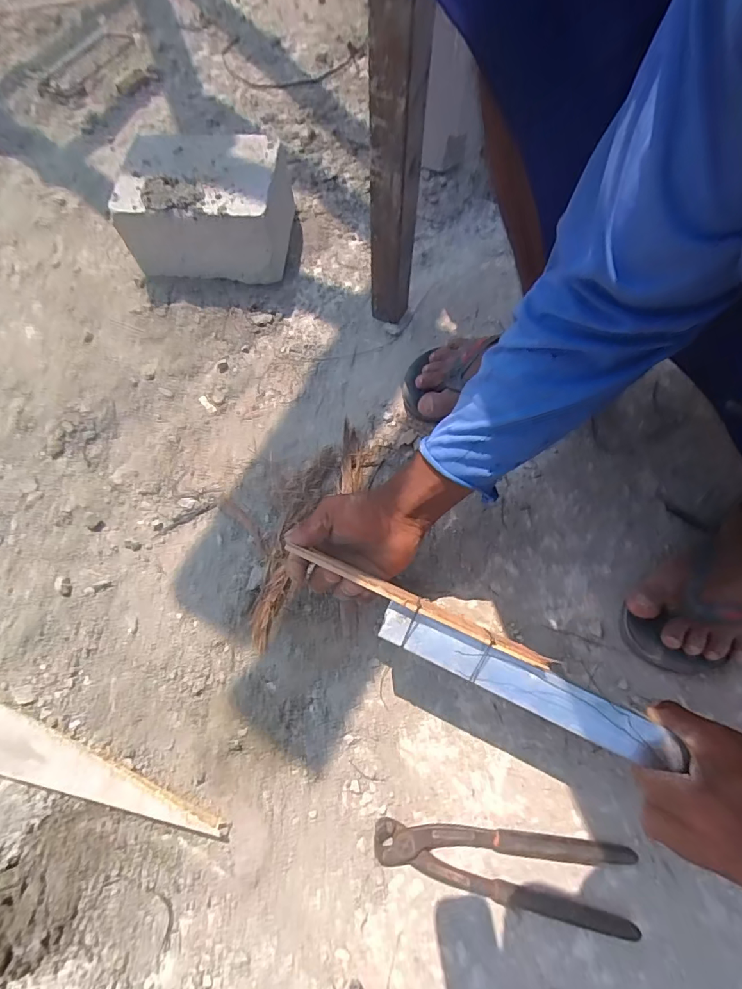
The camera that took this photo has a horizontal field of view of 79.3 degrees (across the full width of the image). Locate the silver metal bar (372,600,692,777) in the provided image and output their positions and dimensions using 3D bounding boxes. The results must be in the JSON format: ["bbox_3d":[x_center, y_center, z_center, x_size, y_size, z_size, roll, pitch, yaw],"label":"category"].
[{"bbox_3d":[0.119,0.149,0.358,0.233,0.011,0.033,23,72,10],"label":"silver metal bar"}]

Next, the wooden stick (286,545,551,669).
[{"bbox_3d":[0.035,0.089,0.371,0.231,0.010,0.013,23,72,10],"label":"wooden stick"}]

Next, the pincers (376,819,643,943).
[{"bbox_3d":[0.114,0.318,0.388,0.218,0.019,0.061,10,70,6],"label":"pincers"}]

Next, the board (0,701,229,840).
[{"bbox_3d":[-0.284,0.252,0.424,0.313,0.022,0.056,13,71,6],"label":"board"}]

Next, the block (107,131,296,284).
[{"bbox_3d":[-0.227,-0.389,0.607,0.214,0.114,0.156,4,70,3],"label":"block"}]

